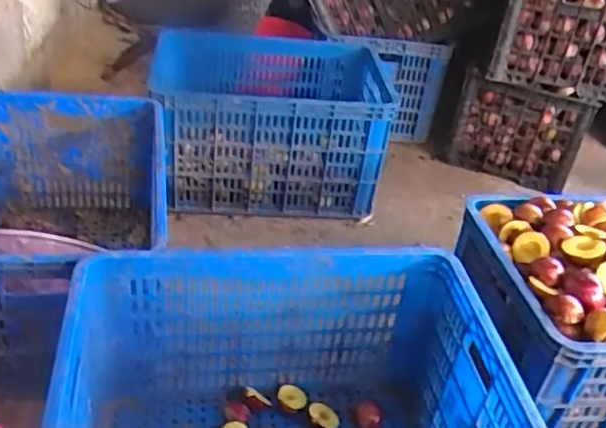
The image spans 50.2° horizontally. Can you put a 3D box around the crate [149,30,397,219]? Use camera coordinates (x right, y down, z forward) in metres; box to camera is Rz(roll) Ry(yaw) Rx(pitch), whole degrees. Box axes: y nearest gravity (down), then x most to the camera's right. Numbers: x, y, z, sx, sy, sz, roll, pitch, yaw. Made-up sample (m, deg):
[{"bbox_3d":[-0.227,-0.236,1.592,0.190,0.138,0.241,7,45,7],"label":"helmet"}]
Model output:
[{"bbox_3d":[-0.067,-0.215,1.571,0.546,0.324,0.386,-4,37,-13],"label":"crate"}]

